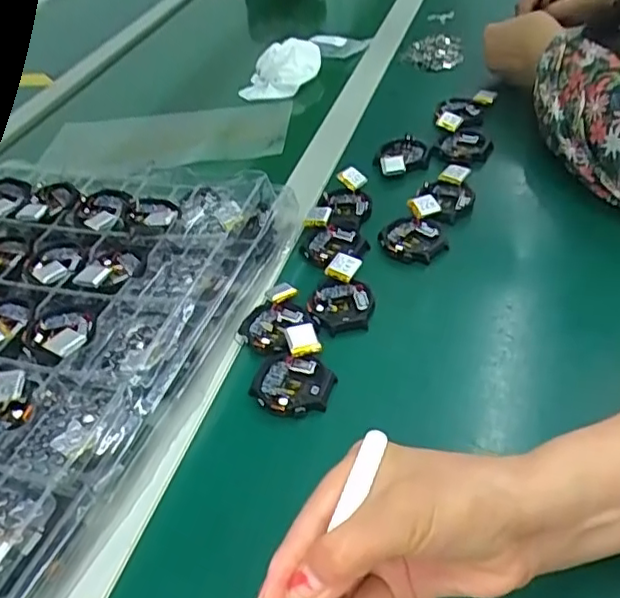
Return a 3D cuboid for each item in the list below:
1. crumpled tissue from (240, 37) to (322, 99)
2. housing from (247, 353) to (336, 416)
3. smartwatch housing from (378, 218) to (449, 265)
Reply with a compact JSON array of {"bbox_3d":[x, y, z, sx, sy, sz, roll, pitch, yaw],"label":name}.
[{"bbox_3d":[-0.037,-0.273,0.742,0.096,0.046,0.073,0,43,12],"label":"crumpled tissue"},{"bbox_3d":[-0.012,0.057,0.408,0.053,0.005,0.047,2,44,15],"label":"housing"},{"bbox_3d":[0.083,-0.048,0.497,0.054,0.012,0.044,11,47,23],"label":"smartwatch housing"}]

